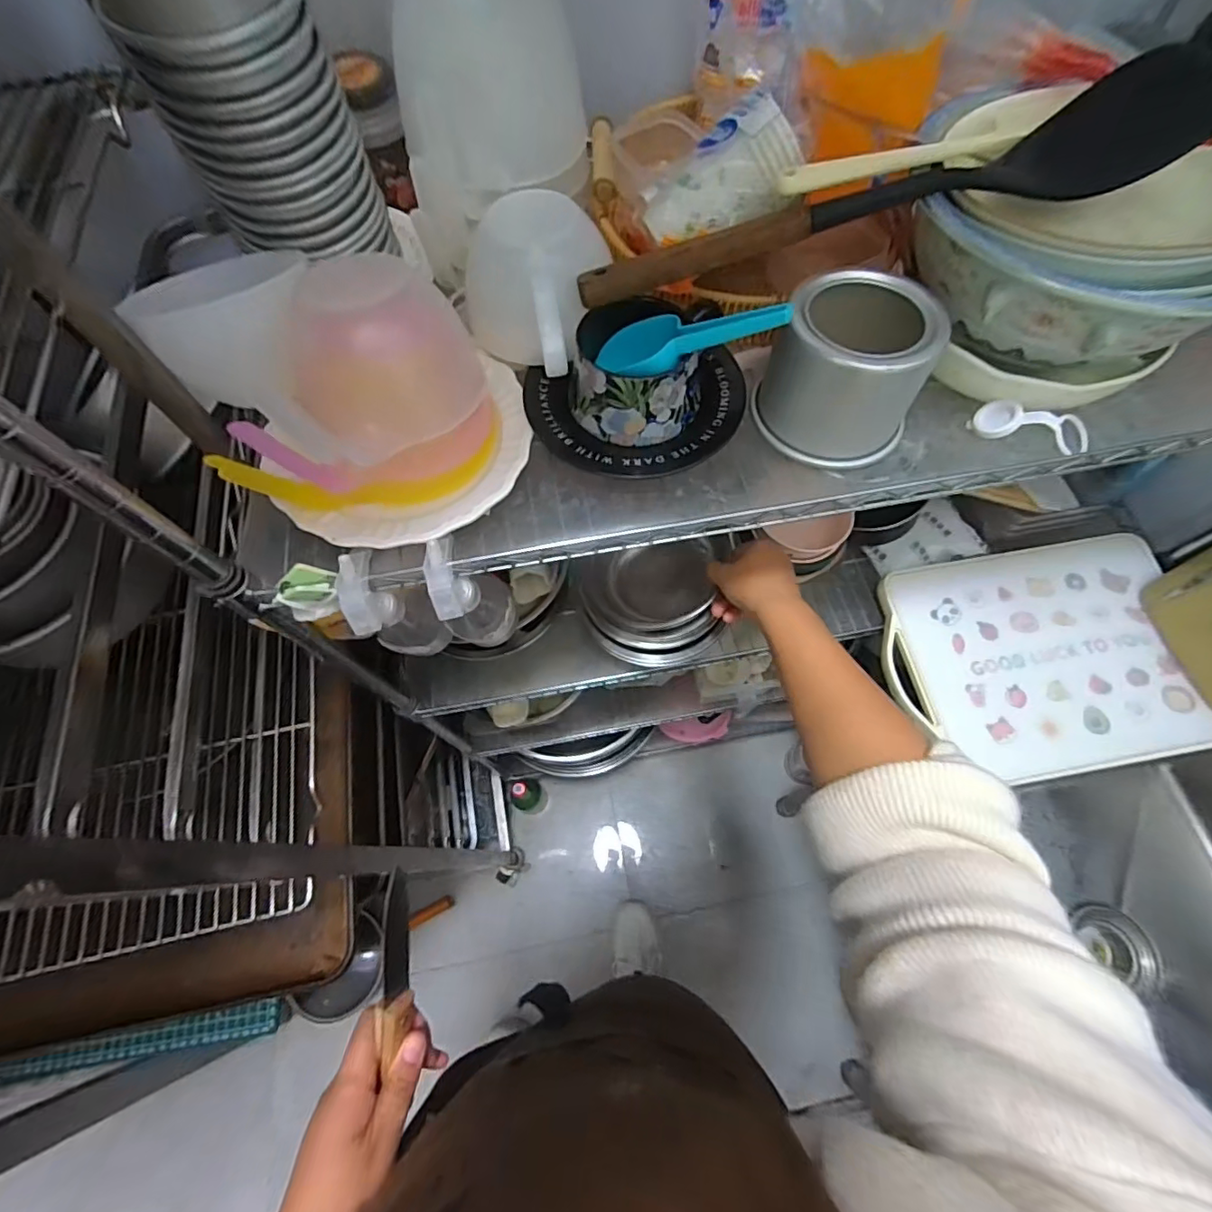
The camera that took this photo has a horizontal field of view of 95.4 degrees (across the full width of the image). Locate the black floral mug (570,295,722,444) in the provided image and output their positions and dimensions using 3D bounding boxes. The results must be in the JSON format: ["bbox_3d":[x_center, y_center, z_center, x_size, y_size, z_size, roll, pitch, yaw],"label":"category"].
[{"bbox_3d":[0.024,-0.170,0.386,0.091,0.050,0.102,10,66,5],"label":"black floral mug"}]

